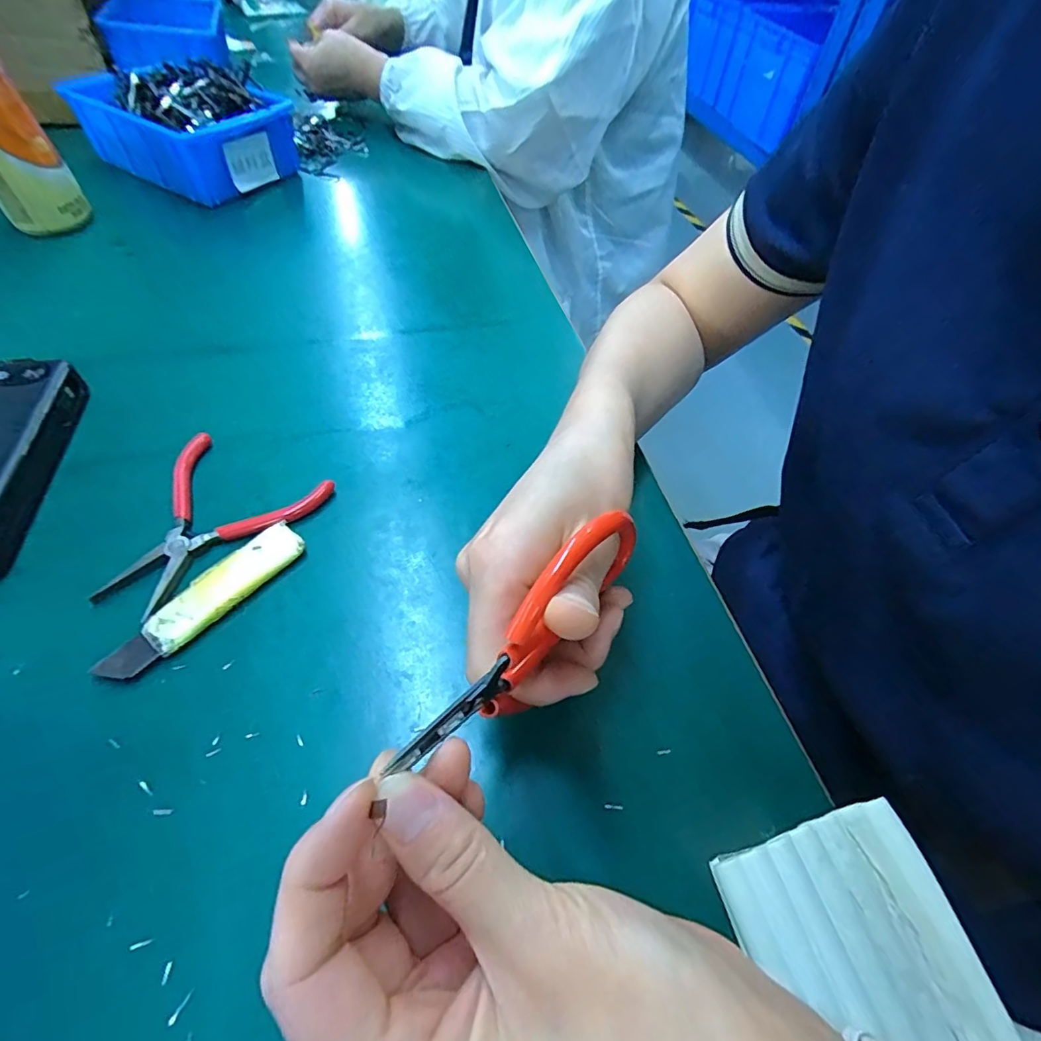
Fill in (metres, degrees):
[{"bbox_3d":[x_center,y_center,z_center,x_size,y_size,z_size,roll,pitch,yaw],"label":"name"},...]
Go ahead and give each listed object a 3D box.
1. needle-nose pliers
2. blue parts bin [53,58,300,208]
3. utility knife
[{"bbox_3d":[-0.185,-0.006,0.297,0.091,0.008,0.122,35,58,20],"label":"needle-nose pliers"},{"bbox_3d":[-0.342,-0.409,0.533,0.201,0.066,0.131,32,57,17],"label":"blue parts bin"},{"bbox_3d":[-0.158,0.039,0.265,0.026,0.009,0.103,35,58,20],"label":"utility knife"}]

